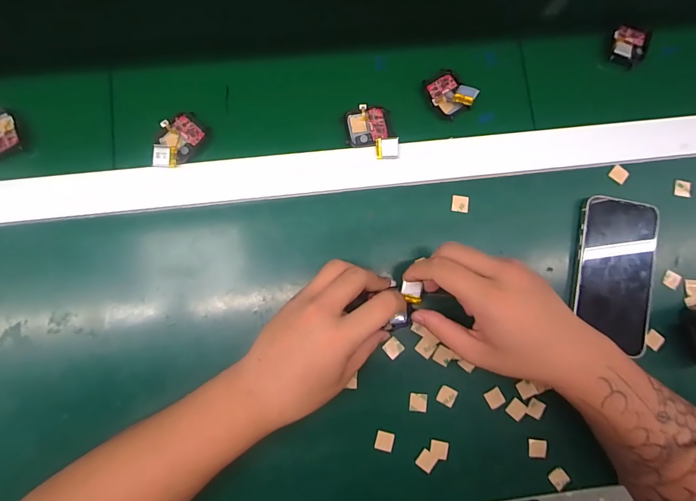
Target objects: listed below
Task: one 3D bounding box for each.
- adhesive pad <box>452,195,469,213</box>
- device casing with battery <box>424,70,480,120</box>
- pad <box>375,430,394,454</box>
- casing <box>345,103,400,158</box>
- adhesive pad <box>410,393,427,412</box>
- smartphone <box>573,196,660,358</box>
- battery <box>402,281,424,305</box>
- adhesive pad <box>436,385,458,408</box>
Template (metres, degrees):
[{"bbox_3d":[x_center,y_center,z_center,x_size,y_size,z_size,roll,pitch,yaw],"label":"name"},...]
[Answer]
[{"bbox_3d":[0.108,-0.045,0.345,0.015,0.004,0.016,4,85,-2],"label":"adhesive pad"},{"bbox_3d":[0.098,-0.153,0.351,0.036,0.019,0.047,-42,88,-5],"label":"device casing with battery"},{"bbox_3d":[0.033,0.172,0.322,0.016,0.004,0.016,16,84,-1],"label":"pad"},{"bbox_3d":[0.022,-0.112,0.343,0.046,0.018,0.052,-4,85,-3],"label":"casing"},{"bbox_3d":[0.065,0.139,0.327,0.016,0.004,0.016,5,85,-2],"label":"adhesive pad"},{"bbox_3d":[0.254,0.022,0.340,0.074,0.014,0.137,9,85,-2],"label":"smartphone"},{"bbox_3d":[0.057,0.038,0.319,0.017,0.005,0.018,2,83,-3],"label":"battery"},{"bbox_3d":[0.091,0.134,0.328,0.016,0.004,0.016,26,84,0],"label":"adhesive pad"}]

